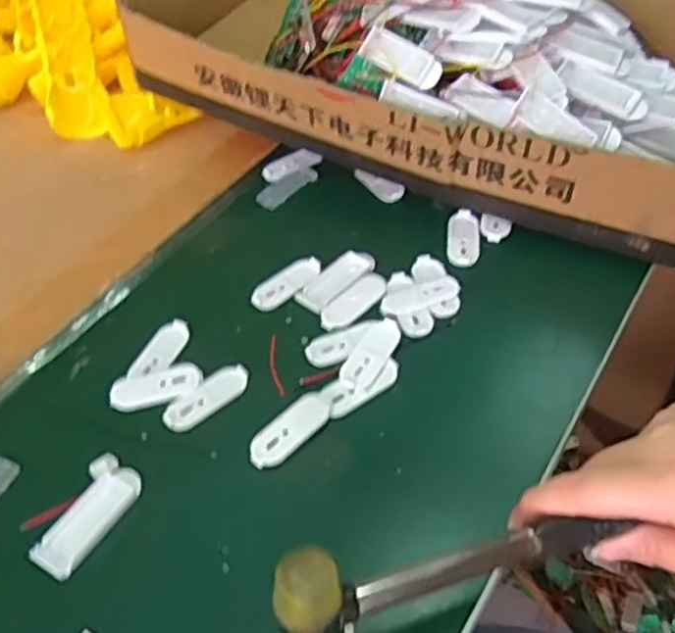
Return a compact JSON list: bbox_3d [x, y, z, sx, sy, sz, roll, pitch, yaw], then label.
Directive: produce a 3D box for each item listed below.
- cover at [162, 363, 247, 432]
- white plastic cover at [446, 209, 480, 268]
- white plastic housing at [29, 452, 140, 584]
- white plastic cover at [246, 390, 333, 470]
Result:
[{"bbox_3d":[-0.072,0.043,0.394,0.051,0.004,0.022,-32,51,-23],"label":"cover"},{"bbox_3d":[0.083,-0.051,0.474,0.020,0.007,0.052,2,46,8],"label":"white plastic cover"},{"bbox_3d":[-0.121,0.096,0.349,0.031,0.004,0.061,17,50,21],"label":"white plastic housing"},{"bbox_3d":[-0.024,0.059,0.377,0.021,0.004,0.053,33,57,32],"label":"white plastic cover"}]

